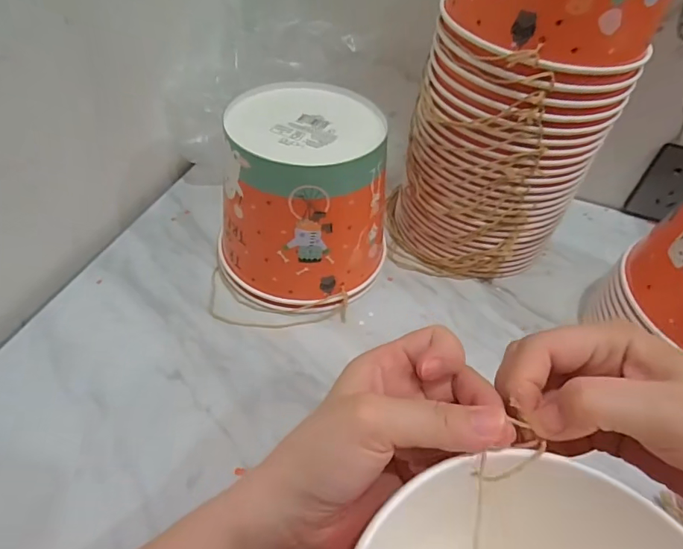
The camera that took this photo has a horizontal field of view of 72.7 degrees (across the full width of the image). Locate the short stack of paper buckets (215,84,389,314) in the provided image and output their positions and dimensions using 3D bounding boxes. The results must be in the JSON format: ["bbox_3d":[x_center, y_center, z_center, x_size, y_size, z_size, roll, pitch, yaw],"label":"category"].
[{"bbox_3d":[-0.030,-0.067,0.416,0.146,0.145,0.146,3,48,-3],"label":"short stack of paper buckets"}]

